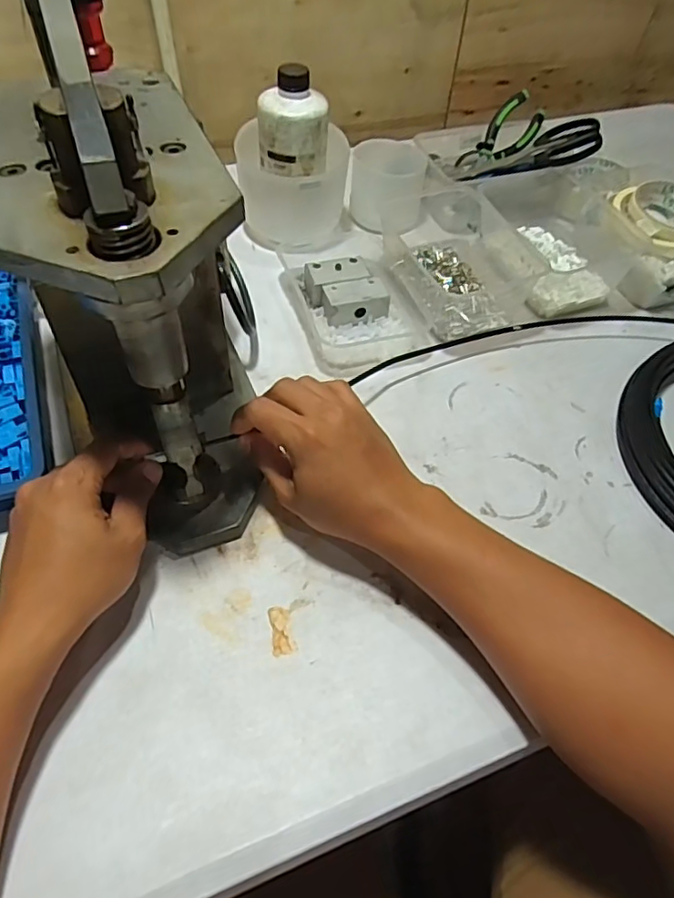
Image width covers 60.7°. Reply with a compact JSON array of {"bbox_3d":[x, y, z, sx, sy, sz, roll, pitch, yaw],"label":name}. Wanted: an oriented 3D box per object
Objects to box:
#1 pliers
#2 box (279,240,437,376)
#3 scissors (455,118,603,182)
[{"bbox_3d":[0.209,-0.389,0.719,0.055,0.026,0.107,40,95,-6],"label":"pliers"},{"bbox_3d":[0.013,-0.170,0.608,0.123,0.039,0.204,-11,52,-15],"label":"box"},{"bbox_3d":[0.229,-0.349,0.689,0.156,0.025,0.057,-10,47,25],"label":"scissors"}]

